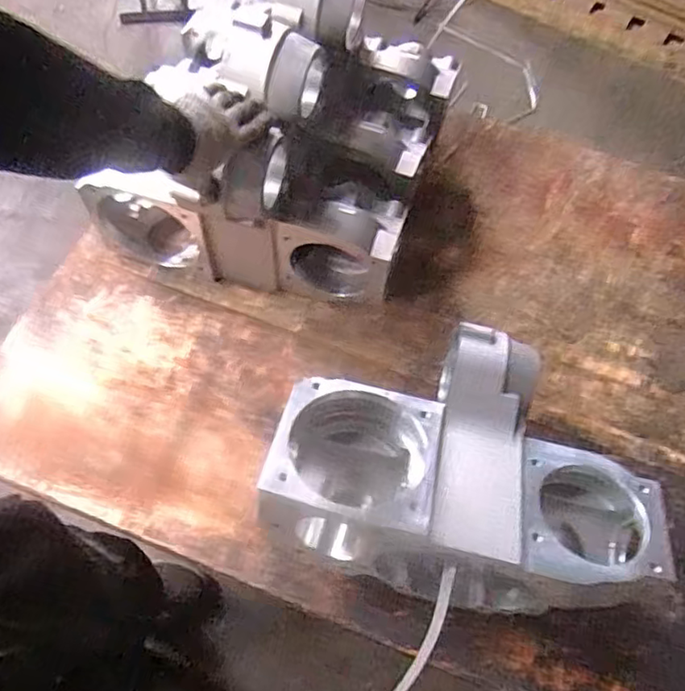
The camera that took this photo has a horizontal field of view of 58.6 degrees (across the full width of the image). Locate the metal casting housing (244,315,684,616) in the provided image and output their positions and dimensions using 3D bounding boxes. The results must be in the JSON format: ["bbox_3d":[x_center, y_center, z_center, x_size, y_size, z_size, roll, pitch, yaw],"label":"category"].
[{"bbox_3d":[0.153,0.139,0.747,0.454,0.138,0.318,16,64,5],"label":"metal casting housing"}]

